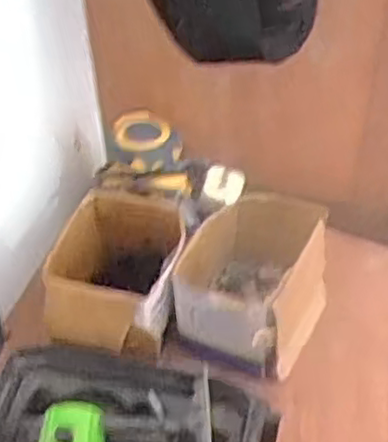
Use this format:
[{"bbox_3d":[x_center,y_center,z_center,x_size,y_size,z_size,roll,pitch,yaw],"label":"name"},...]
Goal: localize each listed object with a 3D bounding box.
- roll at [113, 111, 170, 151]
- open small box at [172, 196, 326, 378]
[{"bbox_3d":[-0.053,-0.091,0.735,0.054,0.022,0.052,-1,44,1],"label":"roll"},{"bbox_3d":[0.060,0.058,0.681,0.114,0.108,0.158,16,47,19],"label":"open small box"}]

